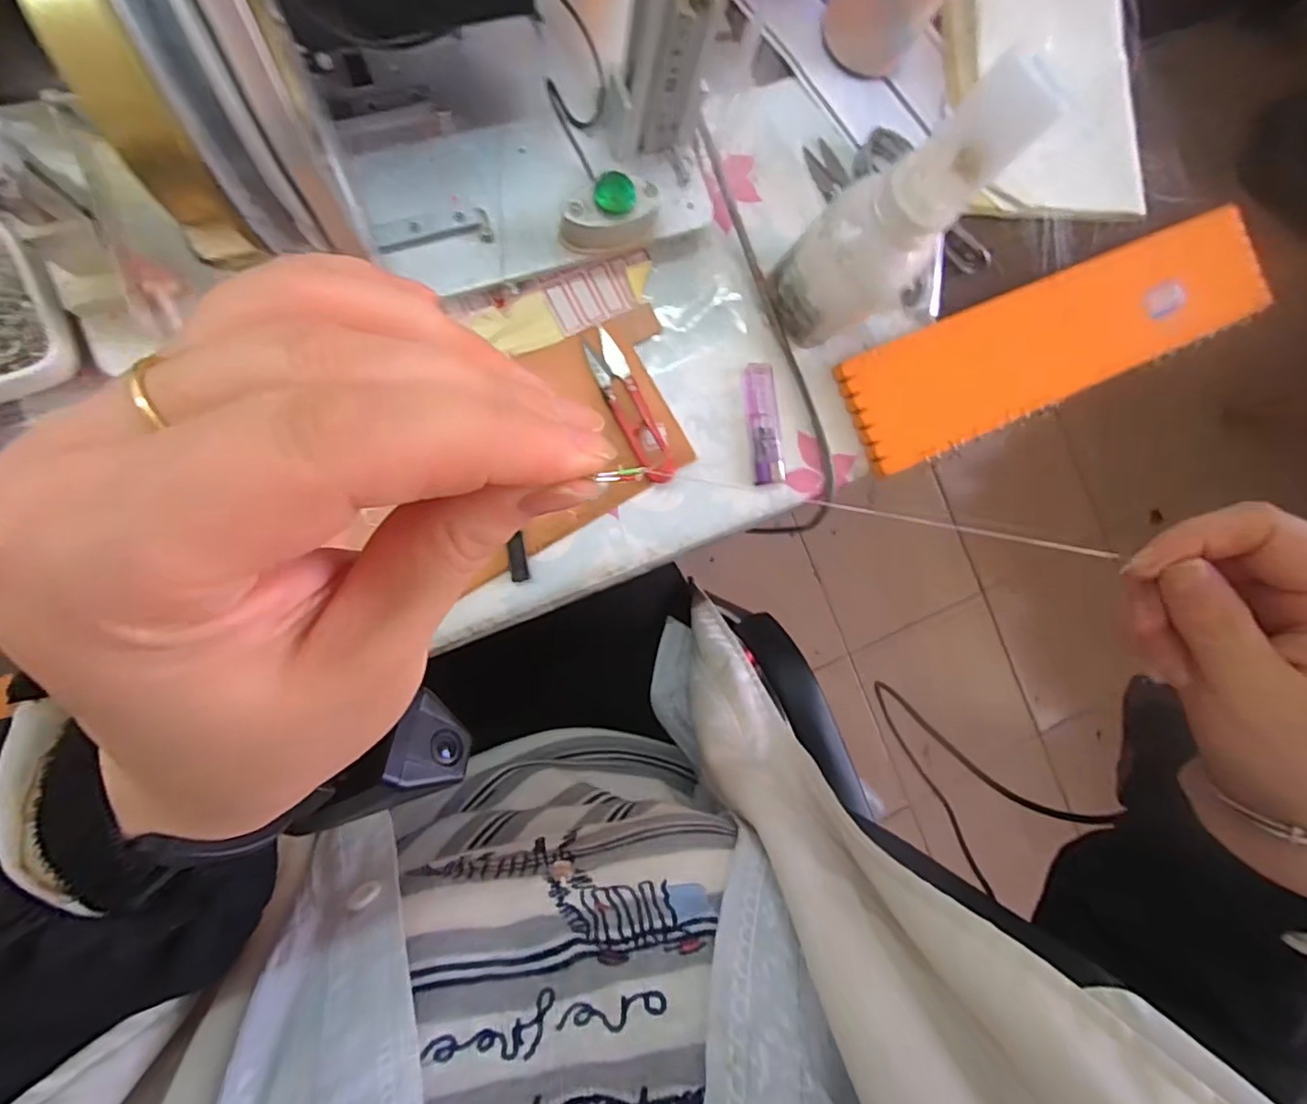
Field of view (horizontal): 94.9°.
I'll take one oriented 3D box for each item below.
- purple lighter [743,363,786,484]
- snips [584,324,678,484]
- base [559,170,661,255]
[{"bbox_3d":[0.071,-0.082,0.385,0.020,0.010,0.075,-7,88,-11],"label":"purple lighter"},{"bbox_3d":[-0.014,-0.089,0.370,0.022,0.011,0.099,-27,92,-10],"label":"snips"},{"bbox_3d":[-0.025,-0.193,0.344,0.057,0.034,0.026,-17,90,-11],"label":"base"}]

